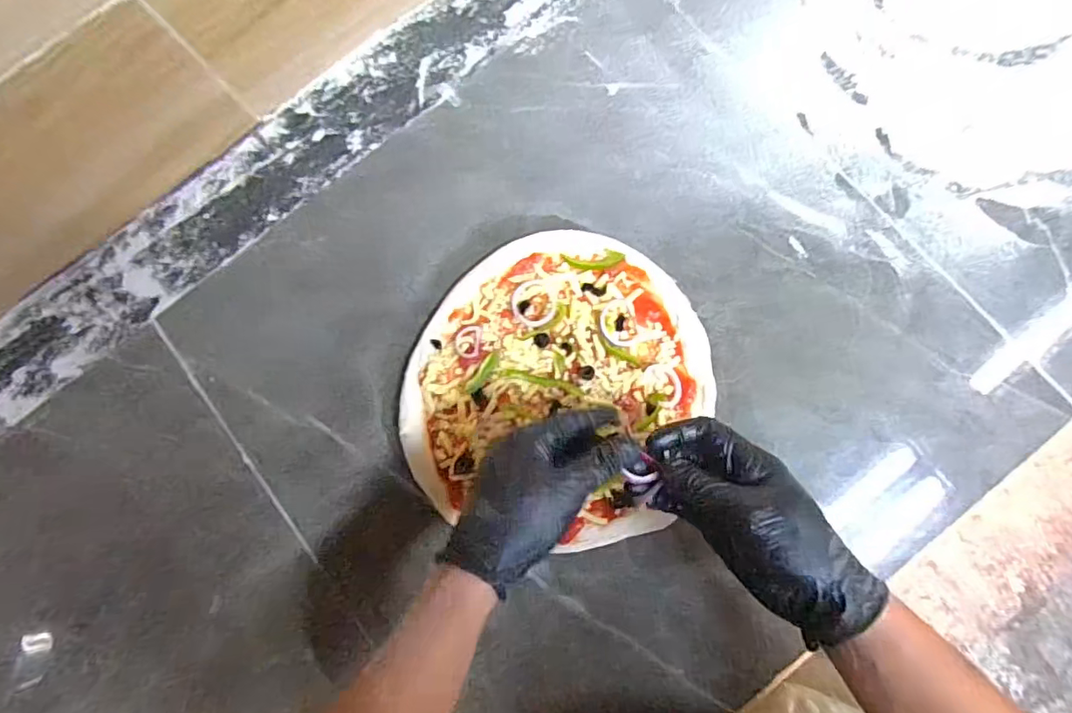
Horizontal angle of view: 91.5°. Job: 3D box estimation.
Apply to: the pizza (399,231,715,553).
[{"bbox_3d":[0.018,0.018,0.469,0.257,0.012,0.266,-1,81,4],"label":"pizza"}]

